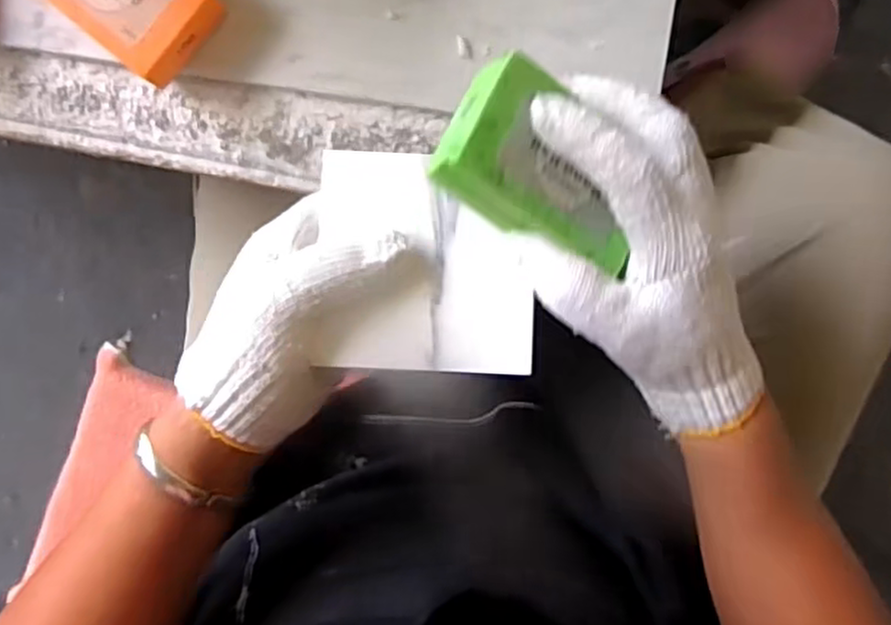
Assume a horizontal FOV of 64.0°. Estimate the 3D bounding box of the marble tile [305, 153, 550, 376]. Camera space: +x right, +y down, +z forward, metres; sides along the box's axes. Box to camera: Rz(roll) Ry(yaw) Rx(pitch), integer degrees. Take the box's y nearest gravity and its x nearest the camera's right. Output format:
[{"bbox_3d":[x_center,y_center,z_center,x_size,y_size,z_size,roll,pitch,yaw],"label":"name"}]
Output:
[{"bbox_3d":[-0.009,-0.024,0.330,0.097,0.004,0.100,2,85,1],"label":"marble tile"}]

